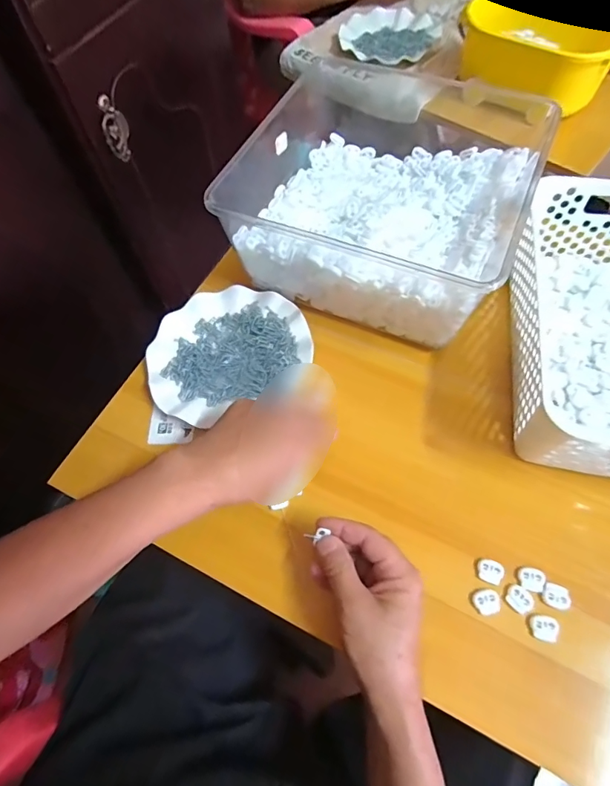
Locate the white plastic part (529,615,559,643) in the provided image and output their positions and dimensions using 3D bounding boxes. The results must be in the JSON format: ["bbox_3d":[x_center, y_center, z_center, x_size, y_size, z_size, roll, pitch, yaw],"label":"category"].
[{"bbox_3d":[0.203,0.199,0.371,0.020,0.006,0.019,8,63,7],"label":"white plastic part"}]

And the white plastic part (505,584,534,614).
[{"bbox_3d":[0.187,0.178,0.379,0.021,0.004,0.019,37,70,20],"label":"white plastic part"}]

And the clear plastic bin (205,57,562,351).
[{"bbox_3d":[0.086,-0.223,0.527,0.318,0.138,0.272,21,65,13],"label":"clear plastic bin"}]

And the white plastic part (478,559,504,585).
[{"bbox_3d":[0.167,0.161,0.394,0.022,0.004,0.020,21,65,13],"label":"white plastic part"}]

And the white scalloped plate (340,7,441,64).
[{"bbox_3d":[0.156,-0.666,0.817,0.170,0.017,0.178,-1,62,2],"label":"white scalloped plate"}]

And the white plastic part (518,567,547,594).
[{"bbox_3d":[0.202,0.166,0.389,0.022,0.005,0.020,21,65,13],"label":"white plastic part"}]

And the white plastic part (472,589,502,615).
[{"bbox_3d":[0.159,0.182,0.381,0.021,0.005,0.019,-10,62,-3],"label":"white plastic part"}]

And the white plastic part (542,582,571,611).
[{"bbox_3d":[0.219,0.177,0.382,0.021,0.006,0.020,20,65,13],"label":"white plastic part"}]

